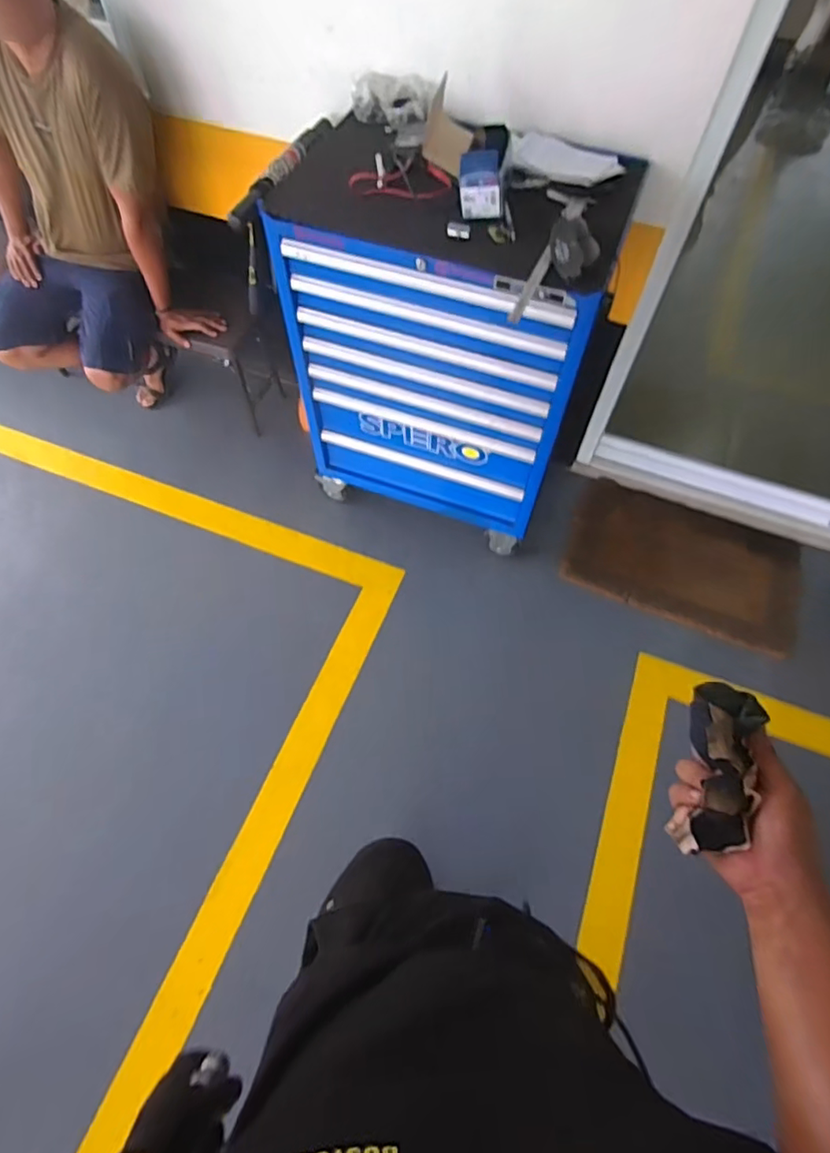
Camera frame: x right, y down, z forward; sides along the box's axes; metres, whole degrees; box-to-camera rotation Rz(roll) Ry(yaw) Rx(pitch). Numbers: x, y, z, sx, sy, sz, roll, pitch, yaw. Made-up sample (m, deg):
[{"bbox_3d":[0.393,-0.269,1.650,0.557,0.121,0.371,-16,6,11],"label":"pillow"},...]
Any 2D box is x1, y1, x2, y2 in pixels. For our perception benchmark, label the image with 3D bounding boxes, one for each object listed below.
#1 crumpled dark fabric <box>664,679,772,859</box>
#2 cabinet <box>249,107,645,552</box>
[{"bbox_3d":[0.261,0.164,0.472,0.059,0.057,0.139,11,80,5],"label":"crumpled dark fabric"},{"bbox_3d":[0.056,-0.588,1.431,0.702,0.870,0.507,18,63,9],"label":"cabinet"}]

